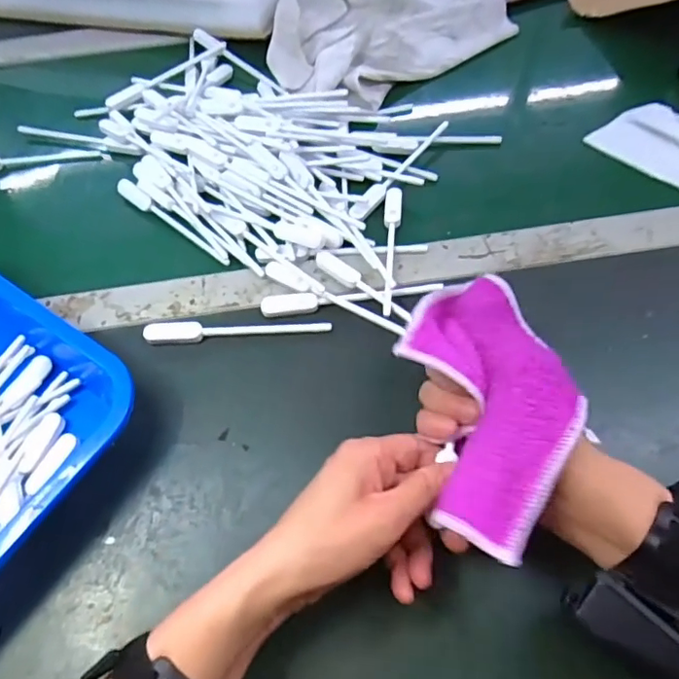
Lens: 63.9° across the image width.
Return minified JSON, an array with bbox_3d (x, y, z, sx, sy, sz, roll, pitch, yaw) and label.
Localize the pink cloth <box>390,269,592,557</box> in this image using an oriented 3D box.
[{"bbox_3d":[0.086,0.032,0.313,0.092,0.028,0.172,-1,56,2],"label":"pink cloth"}]

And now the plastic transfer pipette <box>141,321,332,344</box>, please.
[{"bbox_3d":[-0.080,-0.007,0.427,0.144,0.007,0.016,-3,59,1],"label":"plastic transfer pipette"}]

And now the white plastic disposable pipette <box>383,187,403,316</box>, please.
[{"bbox_3d":[0.043,-0.079,0.455,0.015,0.009,0.142,4,60,5],"label":"white plastic disposable pipette"}]

